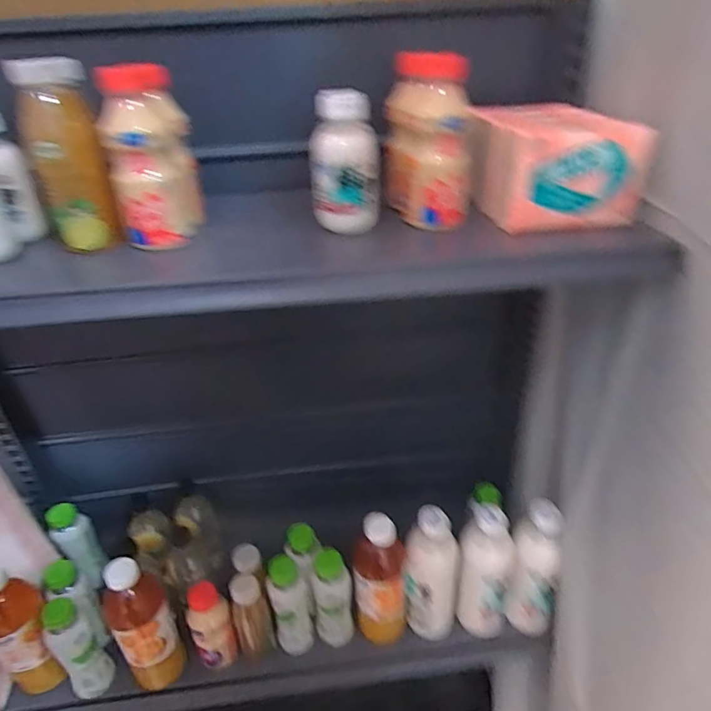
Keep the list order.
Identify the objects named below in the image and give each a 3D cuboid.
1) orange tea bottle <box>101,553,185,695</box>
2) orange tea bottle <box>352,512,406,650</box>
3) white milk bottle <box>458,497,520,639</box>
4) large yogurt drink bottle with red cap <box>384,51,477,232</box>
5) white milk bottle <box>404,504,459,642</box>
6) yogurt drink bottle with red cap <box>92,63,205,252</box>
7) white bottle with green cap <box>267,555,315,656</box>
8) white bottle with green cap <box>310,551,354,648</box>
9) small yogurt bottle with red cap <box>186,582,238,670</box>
[{"bbox_3d":[-0.312,0.398,0.734,0.077,0.237,0.068,-28,40,-33],"label":"orange tea bottle"},{"bbox_3d":[0.038,0.355,0.784,0.079,0.248,0.070,-1,33,3],"label":"orange tea bottle"},{"bbox_3d":[0.206,0.348,0.790,0.081,0.241,0.075,11,35,20],"label":"white milk bottle"},{"bbox_3d":[0.075,-0.216,0.514,0.090,0.158,0.083,1,33,7],"label":"large yogurt drink bottle with red cap"},{"bbox_3d":[0.120,0.350,0.792,0.078,0.244,0.072,-2,33,1],"label":"white milk bottle"},{"bbox_3d":[-0.201,-0.193,0.492,0.076,0.157,0.091,-9,33,-9],"label":"yogurt drink bottle with red cap"},{"bbox_3d":[-0.103,0.402,0.795,0.057,0.198,0.050,-14,34,-16],"label":"white bottle with green cap"},{"bbox_3d":[-0.037,0.395,0.809,0.062,0.175,0.060,-2,33,1],"label":"white bottle with green cap"},{"bbox_3d":[-0.225,0.421,0.777,0.062,0.151,0.057,-2,33,1],"label":"small yogurt bottle with red cap"}]

